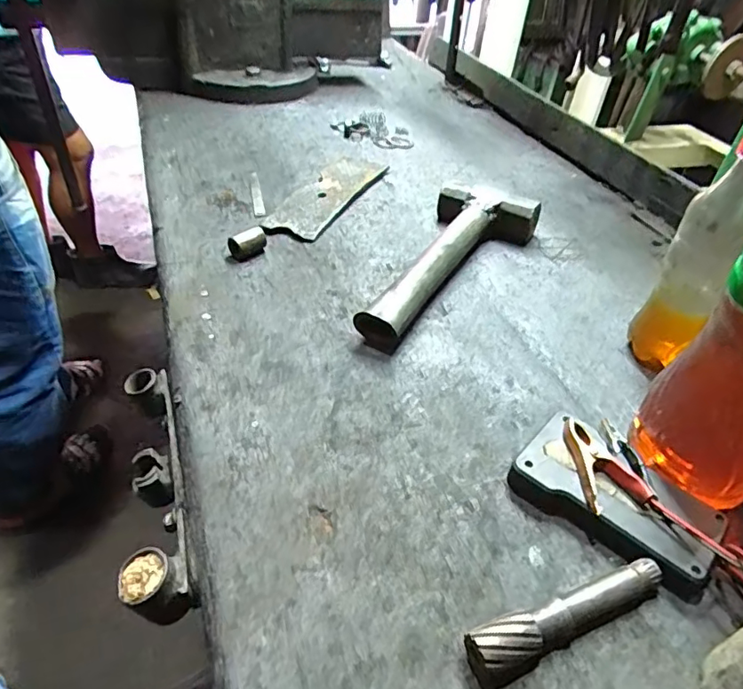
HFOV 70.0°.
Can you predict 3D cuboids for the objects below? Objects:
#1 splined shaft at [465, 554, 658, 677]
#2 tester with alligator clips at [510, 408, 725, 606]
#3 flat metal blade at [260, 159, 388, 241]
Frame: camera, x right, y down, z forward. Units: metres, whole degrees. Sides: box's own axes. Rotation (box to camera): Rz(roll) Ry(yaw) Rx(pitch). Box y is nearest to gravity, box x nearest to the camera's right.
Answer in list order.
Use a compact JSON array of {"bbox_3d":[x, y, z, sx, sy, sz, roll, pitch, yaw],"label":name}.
[{"bbox_3d":[0.104,0.143,0.279,0.118,0.020,0.019,-12,44,-19],"label":"splined shaft"},{"bbox_3d":[0.149,0.098,0.327,0.116,0.030,0.070,33,48,28],"label":"tester with alligator clips"},{"bbox_3d":[-0.050,-0.187,0.644,0.068,0.009,0.200,19,43,16],"label":"flat metal blade"}]

